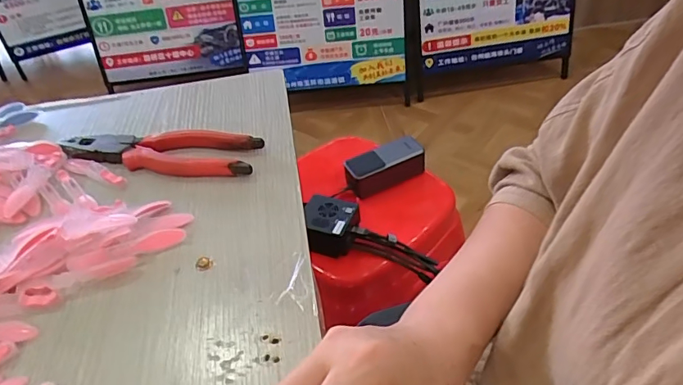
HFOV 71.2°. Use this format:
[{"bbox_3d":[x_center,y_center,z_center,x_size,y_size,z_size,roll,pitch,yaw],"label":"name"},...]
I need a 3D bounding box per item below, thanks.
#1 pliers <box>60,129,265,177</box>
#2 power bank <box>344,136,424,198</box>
[{"bbox_3d":[-0.164,-0.038,0.422,0.187,0.019,0.041,3,43,10],"label":"pliers"},{"bbox_3d":[0.069,-0.044,0.763,0.125,0.041,0.052,-20,44,-15],"label":"power bank"}]

